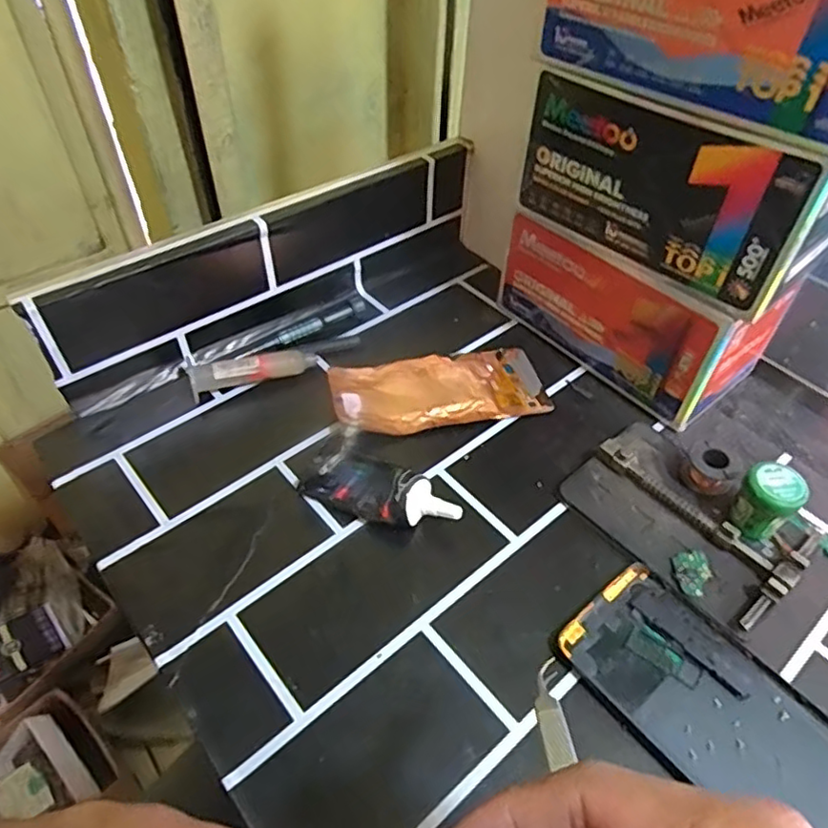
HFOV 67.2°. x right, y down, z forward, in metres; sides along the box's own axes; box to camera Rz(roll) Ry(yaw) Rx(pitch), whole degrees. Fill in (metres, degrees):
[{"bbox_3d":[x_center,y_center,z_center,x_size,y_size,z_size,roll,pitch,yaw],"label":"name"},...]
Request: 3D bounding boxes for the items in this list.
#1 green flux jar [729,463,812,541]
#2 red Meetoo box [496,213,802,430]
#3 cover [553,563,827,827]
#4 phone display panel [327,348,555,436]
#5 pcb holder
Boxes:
[{"bbox_3d":[0.201,0.055,0.361,0.029,0.050,0.030,1,48,-1],"label":"green flux jar"},{"bbox_3d":[0.156,-0.085,0.451,0.085,0.091,0.182,-33,57,-27],"label":"red Meetoo box"},{"bbox_3d":[0.152,0.148,0.299,0.074,0.004,0.163,-33,56,-27],"label":"cover"},{"bbox_3d":[0.019,-0.017,0.448,0.150,0.015,0.067,-10,49,-11],"label":"phone display panel"},{"bbox_3d":[0.162,0.060,0.373,0.085,0.019,0.127,-31,55,-26],"label":"pcb holder"}]

